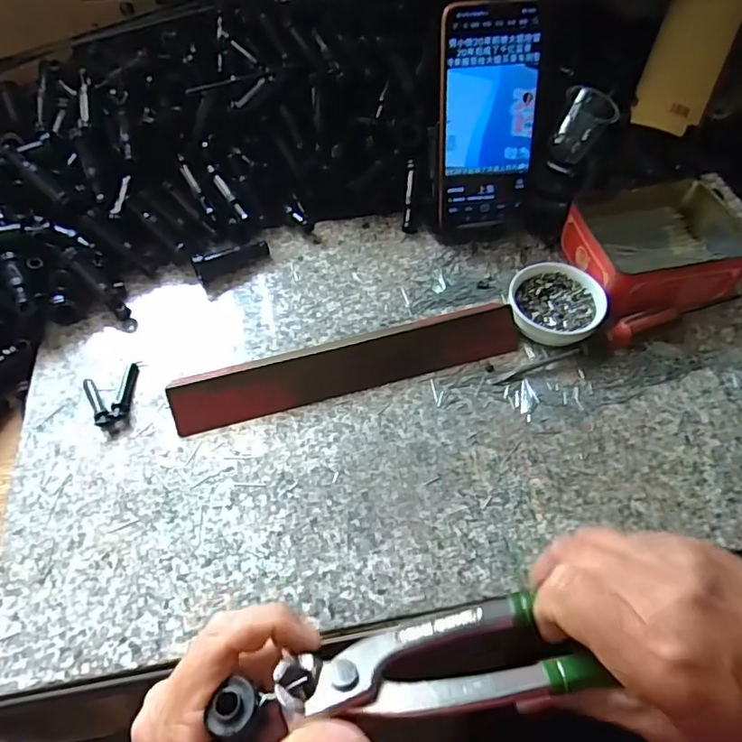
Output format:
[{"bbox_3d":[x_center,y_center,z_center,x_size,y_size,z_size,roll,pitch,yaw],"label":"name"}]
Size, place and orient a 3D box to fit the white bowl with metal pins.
[{"bbox_3d":[0.144,-0.052,0.434,0.070,0.024,0.069,-1,55,1],"label":"white bowl with metal pins"}]

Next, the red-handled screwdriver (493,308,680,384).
[{"bbox_3d":[0.159,-0.018,0.408,0.142,0.022,0.017,-19,57,-12],"label":"red-handled screwdriver"}]

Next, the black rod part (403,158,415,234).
[{"bbox_3d":[0.035,-0.161,0.508,0.009,0.006,0.068,3,85,1],"label":"black rod part"}]

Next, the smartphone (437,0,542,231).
[{"bbox_3d":[0.093,-0.195,0.439,0.078,0.164,0.006,-6,34,-1],"label":"smartphone"}]

